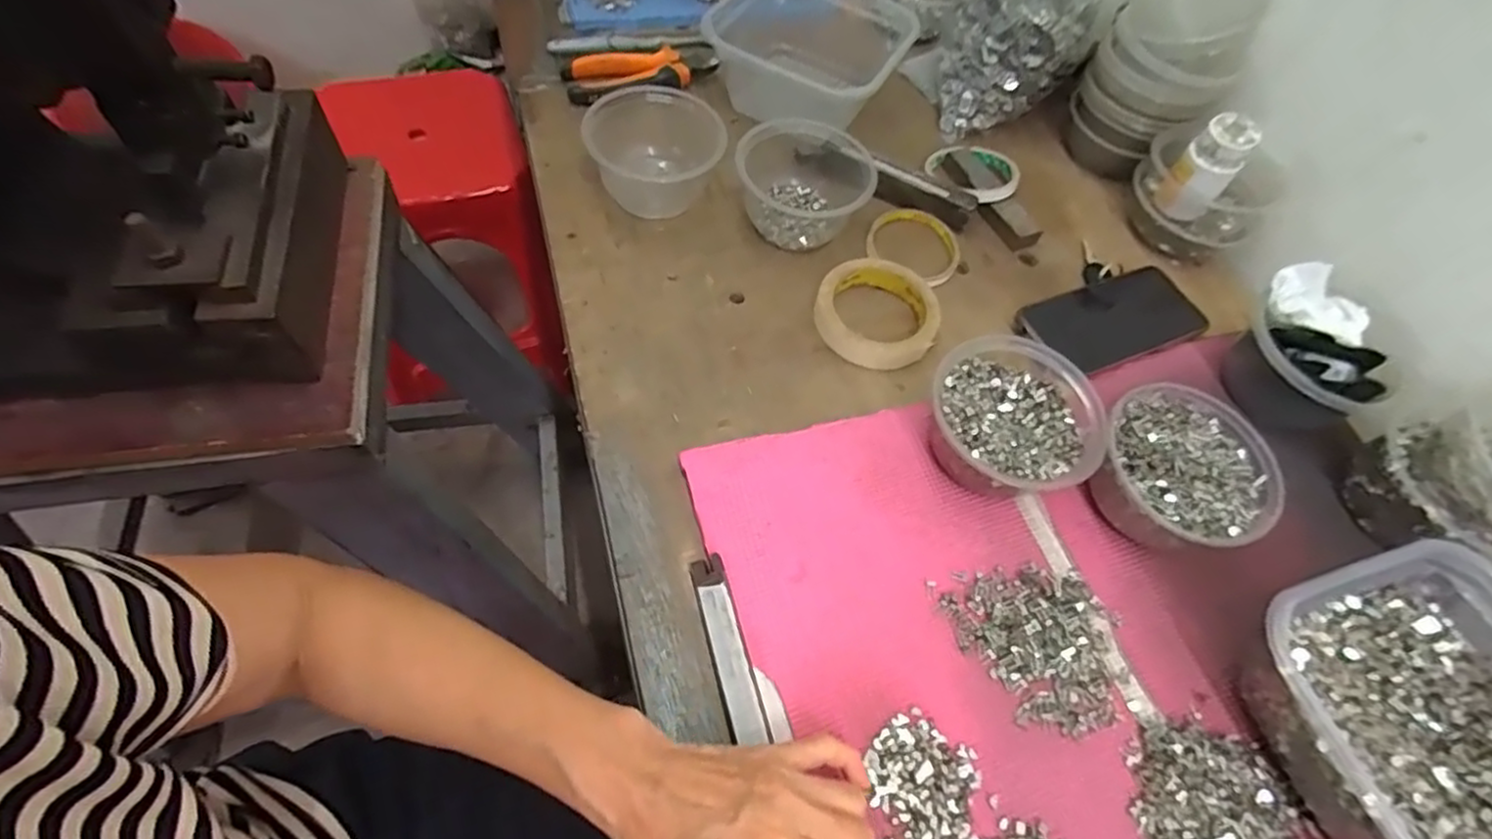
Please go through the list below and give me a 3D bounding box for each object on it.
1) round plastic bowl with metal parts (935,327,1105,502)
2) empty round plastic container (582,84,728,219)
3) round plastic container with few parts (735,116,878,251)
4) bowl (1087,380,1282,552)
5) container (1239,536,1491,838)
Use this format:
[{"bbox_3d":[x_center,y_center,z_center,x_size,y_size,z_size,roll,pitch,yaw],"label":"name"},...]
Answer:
[{"bbox_3d":[0.184,0.002,0.477,0.114,0.054,0.110,4,59,-6],"label":"round plastic bowl with metal parts"},{"bbox_3d":[-0.078,-0.230,0.589,0.113,0.063,0.094,-2,59,-8],"label":"empty round plastic container"},{"bbox_3d":[0.051,-0.211,0.592,0.110,0.056,0.110,4,59,-6],"label":"round plastic container with few parts"},{"bbox_3d":[0.295,0.035,0.470,0.115,0.056,0.105,4,59,-6],"label":"bowl"},{"bbox_3d":[0.389,0.170,0.391,0.168,0.067,0.168,-12,62,-14],"label":"container"}]

